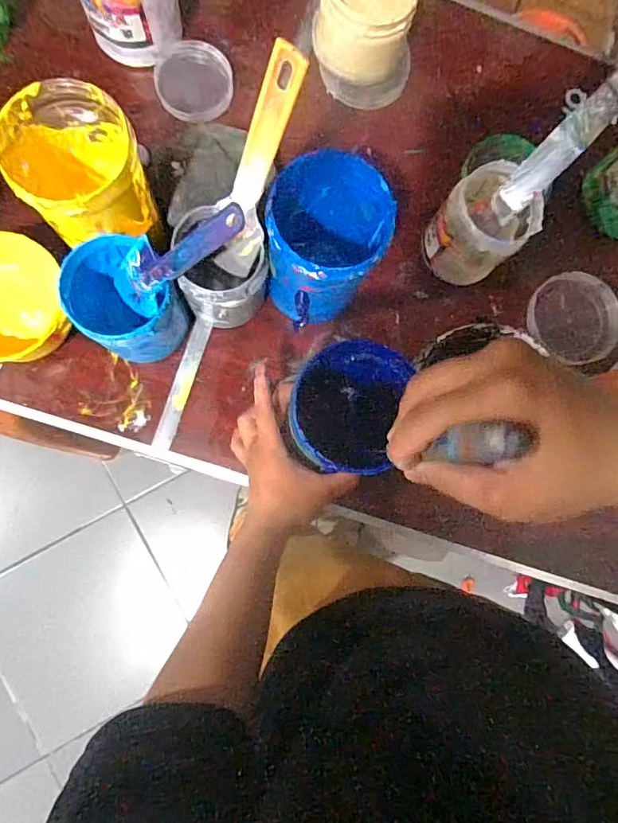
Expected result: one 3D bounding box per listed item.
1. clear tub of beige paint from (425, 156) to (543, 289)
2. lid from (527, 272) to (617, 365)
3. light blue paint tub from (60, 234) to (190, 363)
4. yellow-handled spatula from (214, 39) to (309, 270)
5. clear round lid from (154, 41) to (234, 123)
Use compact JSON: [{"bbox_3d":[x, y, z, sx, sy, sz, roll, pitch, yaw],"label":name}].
[{"bbox_3d":[0.165,-0.178,0.484,0.083,0.081,0.078,0,86,-4],"label":"clear tub of beige paint"},{"bbox_3d":[0.290,-0.101,0.536,0.081,0.023,0.096,-21,88,-5],"label":"lid"},{"bbox_3d":[-0.160,-0.095,0.437,0.089,0.085,0.083,0,86,-4],"label":"light blue paint tub"},{"bbox_3d":[-0.043,-0.169,0.371,0.039,0.202,0.009,35,61,-2],"label":"yellow-handled spatula"},{"bbox_3d":[-0.118,-0.344,0.516,0.080,0.018,0.079,0,86,-4],"label":"clear round lid"}]

